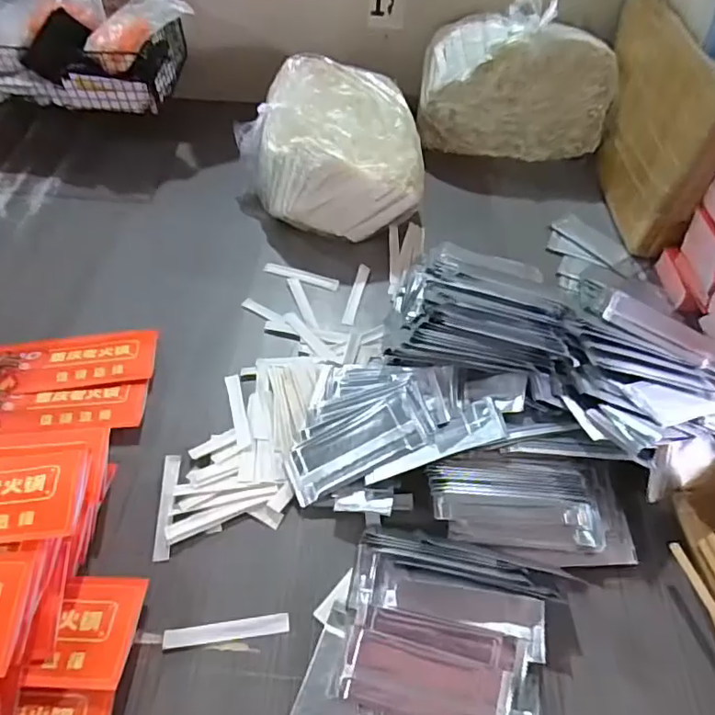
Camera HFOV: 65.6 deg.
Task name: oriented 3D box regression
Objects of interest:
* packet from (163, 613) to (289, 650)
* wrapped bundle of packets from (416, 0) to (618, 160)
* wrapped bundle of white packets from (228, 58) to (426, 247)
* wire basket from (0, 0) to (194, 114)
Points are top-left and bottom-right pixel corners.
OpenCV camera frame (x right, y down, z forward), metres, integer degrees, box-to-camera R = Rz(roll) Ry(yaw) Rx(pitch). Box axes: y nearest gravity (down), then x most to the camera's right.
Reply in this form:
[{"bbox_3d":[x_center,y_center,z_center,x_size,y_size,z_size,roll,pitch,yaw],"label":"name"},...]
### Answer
[{"bbox_3d":[-0.098,0.206,0.420,0.091,0.007,0.014,-5,54,-7],"label":"packet"},{"bbox_3d":[0.216,-0.370,0.763,0.251,0.174,0.084,7,53,2],"label":"wrapped bundle of packets"},{"bbox_3d":[-0.037,-0.264,0.700,0.210,0.123,0.253,-3,53,-6],"label":"wrapped bundle of white packets"},{"bbox_3d":[-0.370,-0.417,0.726,0.291,0.105,0.165,8,53,3],"label":"wire basket"}]

